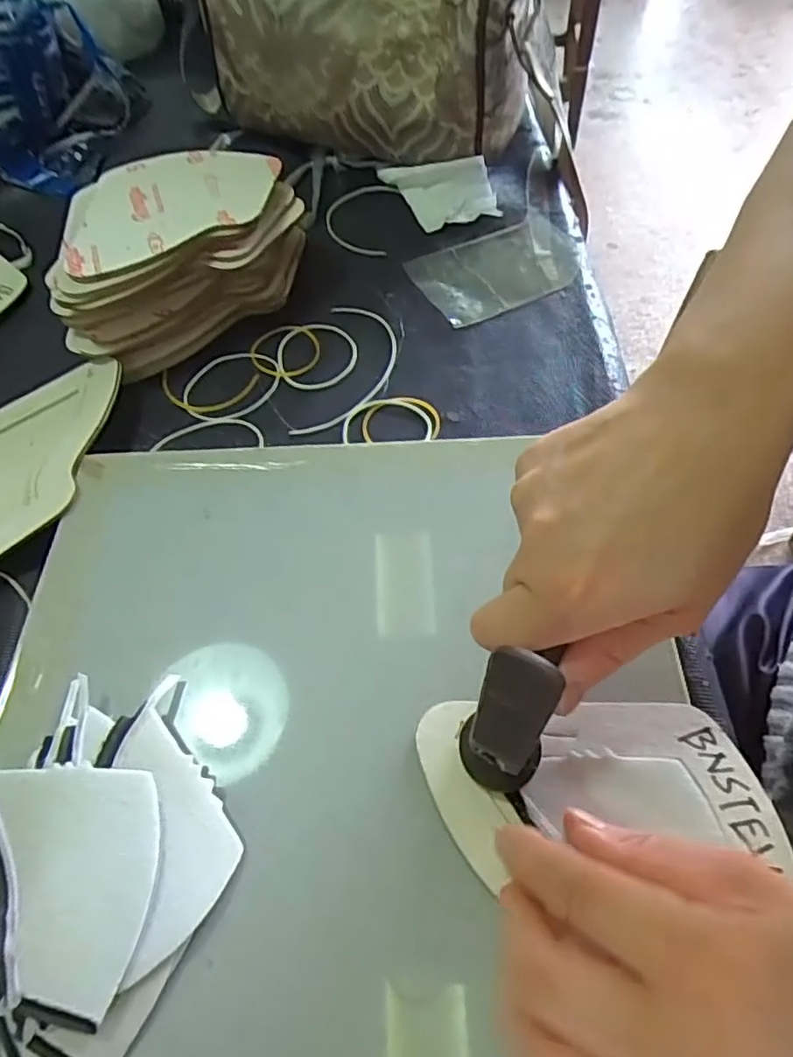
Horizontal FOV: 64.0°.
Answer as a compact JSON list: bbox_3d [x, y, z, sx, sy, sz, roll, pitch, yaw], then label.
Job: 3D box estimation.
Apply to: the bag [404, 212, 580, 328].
[{"bbox_3d":[0.069,-0.180,0.433,0.108,0.013,0.073,-26,59,-14],"label":"bag"}]

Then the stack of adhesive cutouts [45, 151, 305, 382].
[{"bbox_3d":[-0.141,-0.183,0.412,0.168,0.062,0.117,-29,60,-15],"label":"stack of adhesive cutouts"}]

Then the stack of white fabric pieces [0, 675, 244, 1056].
[{"bbox_3d":[-0.107,0.117,0.227,0.090,0.015,0.123,-12,57,-4],"label":"stack of white fabric pieces"}]

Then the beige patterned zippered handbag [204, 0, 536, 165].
[{"bbox_3d":[-0.021,-0.351,0.462,0.235,0.140,0.099,20,60,15],"label":"beige patterned zippered handbag"}]

